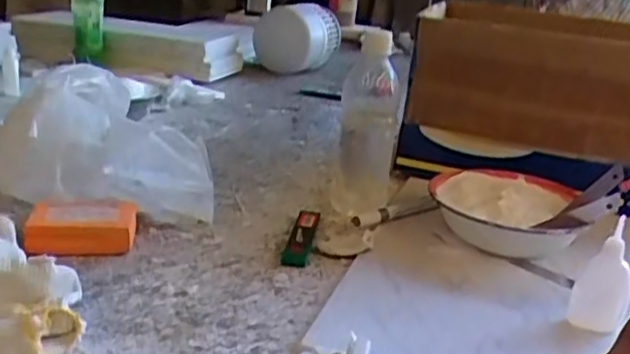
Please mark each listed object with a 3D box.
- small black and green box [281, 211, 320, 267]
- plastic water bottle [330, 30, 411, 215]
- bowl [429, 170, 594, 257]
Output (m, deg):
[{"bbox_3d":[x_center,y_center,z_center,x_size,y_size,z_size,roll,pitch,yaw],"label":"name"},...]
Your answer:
[{"bbox_3d":[-0.014,0.059,0.666,0.026,0.012,0.107,6,26,5],"label":"small black and green box"},{"bbox_3d":[0.059,-0.051,0.704,0.067,0.187,0.085,5,26,4],"label":"plastic water bottle"},{"bbox_3d":[0.197,0.037,0.684,0.157,0.042,0.166,3,26,-1],"label":"bowl"}]

